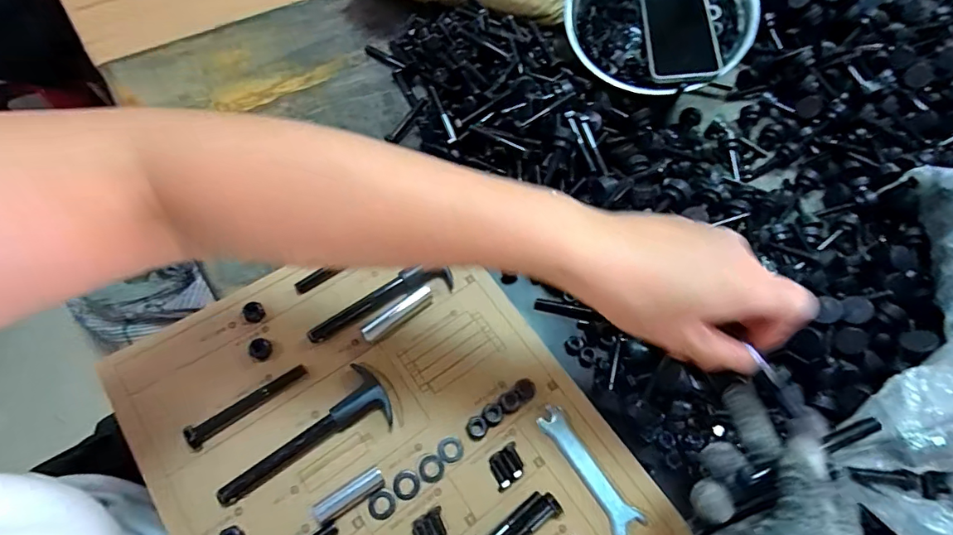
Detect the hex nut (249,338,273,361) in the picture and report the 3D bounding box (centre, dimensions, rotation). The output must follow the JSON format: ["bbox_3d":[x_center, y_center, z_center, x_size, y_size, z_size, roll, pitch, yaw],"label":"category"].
[{"bbox_3d":[-0.174,0.066,0.383,0.016,0.012,0.017,34,64,9],"label":"hex nut"}]

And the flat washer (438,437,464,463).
[{"bbox_3d":[-0.020,0.141,0.367,0.020,0.004,0.018,-16,67,-15],"label":"flat washer"}]

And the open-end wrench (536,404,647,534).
[{"bbox_3d":[0.089,0.160,0.371,0.027,0.005,0.112,-28,71,-19],"label":"open-end wrench"}]

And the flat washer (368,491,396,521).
[{"bbox_3d":[-0.069,0.174,0.348,0.019,0.004,0.019,3,63,-6],"label":"flat washer"}]

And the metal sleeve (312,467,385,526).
[{"bbox_3d":[-0.090,0.164,0.342,0.049,0.017,0.015,-28,71,-19],"label":"metal sleeve"}]

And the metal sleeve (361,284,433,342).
[{"bbox_3d":[-0.067,0.040,0.406,0.066,0.015,0.015,-31,72,-20],"label":"metal sleeve"}]

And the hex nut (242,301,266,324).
[{"bbox_3d":[-0.186,0.037,0.397,0.016,0.006,0.017,-24,69,-18],"label":"hex nut"}]

